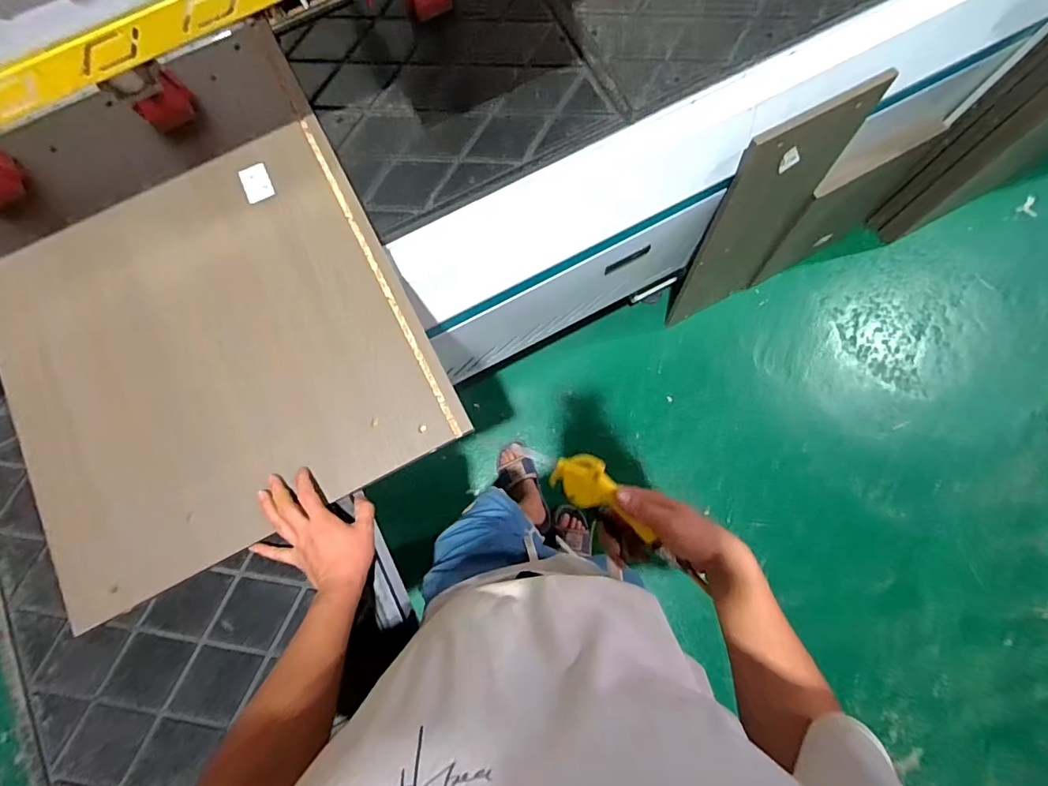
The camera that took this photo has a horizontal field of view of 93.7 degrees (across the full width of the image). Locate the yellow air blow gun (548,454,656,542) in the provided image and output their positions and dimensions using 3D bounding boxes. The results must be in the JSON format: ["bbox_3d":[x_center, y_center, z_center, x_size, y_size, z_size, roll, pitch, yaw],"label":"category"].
[{"bbox_3d":[0.090,0.115,0.535,0.127,0.022,0.051,40,83,3],"label":"yellow air blow gun"}]

